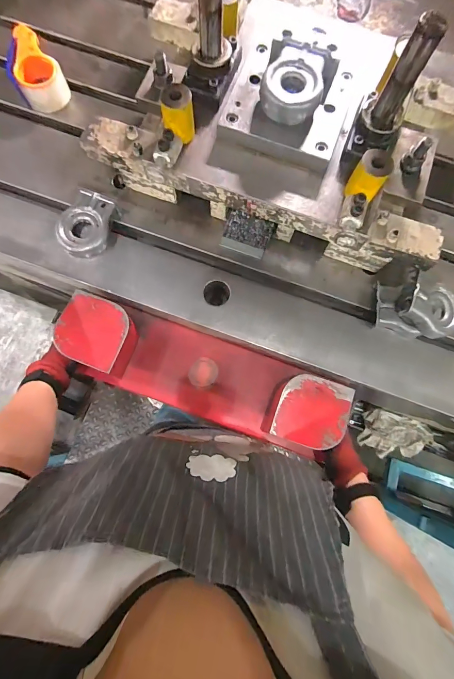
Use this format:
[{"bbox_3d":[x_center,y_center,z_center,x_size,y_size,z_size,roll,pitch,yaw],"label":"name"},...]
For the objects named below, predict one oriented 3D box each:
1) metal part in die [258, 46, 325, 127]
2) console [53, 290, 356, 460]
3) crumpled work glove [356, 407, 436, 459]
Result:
[{"bbox_3d":[0.110,-0.427,0.541,0.098,0.042,0.115,16,77,2],"label":"metal part in die"},{"bbox_3d":[-0.039,0.061,0.596,0.495,0.114,0.152,19,77,1],"label":"console"},{"bbox_3d":[0.411,0.241,0.791,0.157,0.064,0.103,19,77,3],"label":"crumpled work glove"}]

